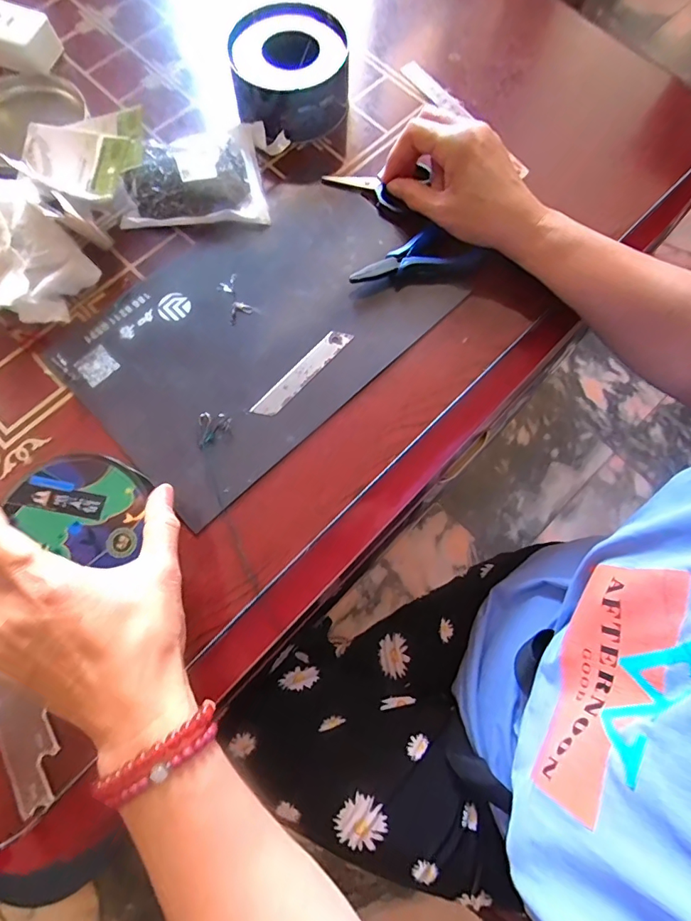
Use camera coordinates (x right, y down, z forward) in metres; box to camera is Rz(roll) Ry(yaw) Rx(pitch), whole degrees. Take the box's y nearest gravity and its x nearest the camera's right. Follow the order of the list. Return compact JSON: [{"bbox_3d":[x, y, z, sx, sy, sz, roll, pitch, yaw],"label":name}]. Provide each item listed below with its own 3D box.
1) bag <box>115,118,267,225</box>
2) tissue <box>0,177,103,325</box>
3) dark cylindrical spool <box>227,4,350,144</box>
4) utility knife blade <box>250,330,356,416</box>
[{"bbox_3d":[-0.134,-0.260,0.416,0.119,0.025,0.099,-3,74,-3],"label":"bag"},{"bbox_3d":[-0.270,-0.165,0.380,0.092,0.039,0.111,-39,79,-11],"label":"tissue"},{"bbox_3d":[-0.048,-0.349,0.427,0.106,0.057,0.094,-8,75,-4],"label":"dark cylindrical spool"},{"bbox_3d":[-0.035,-0.073,0.385,0.019,0.004,0.101,40,76,9],"label":"utility knife blade"}]

